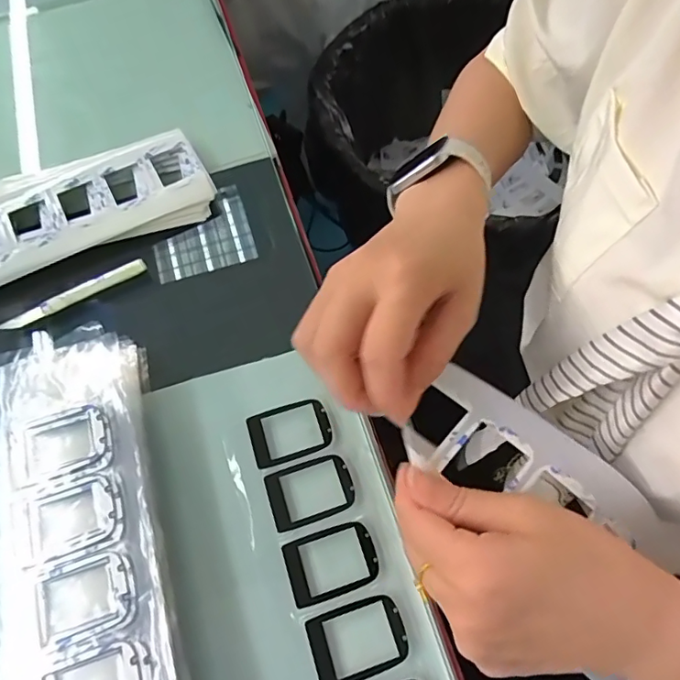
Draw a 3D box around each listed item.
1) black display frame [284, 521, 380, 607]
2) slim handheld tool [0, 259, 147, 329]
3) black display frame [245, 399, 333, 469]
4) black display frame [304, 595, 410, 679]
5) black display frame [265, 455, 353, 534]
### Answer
[{"bbox_3d":[-0.005,0.128,0.300,0.052,0.004,0.036,-18,64,-8],"label":"black display frame"},{"bbox_3d":[-0.194,-0.033,0.381,0.106,0.007,0.010,-28,67,-11],"label":"slim handheld tool"},{"bbox_3d":[-0.032,0.059,0.335,0.051,0.004,0.036,-18,64,-8],"label":"black display frame"},{"bbox_3d":[0.010,0.162,0.281,0.051,0.004,0.036,-18,64,-7],"label":"black display frame"},{"bbox_3d":[-0.018,0.091,0.317,0.052,0.004,0.036,-18,65,-8],"label":"black display frame"}]

